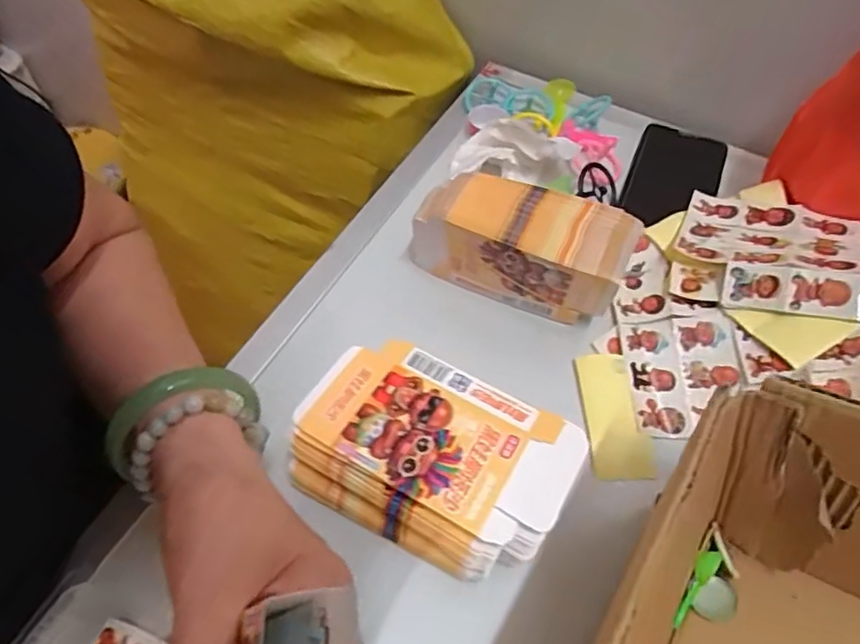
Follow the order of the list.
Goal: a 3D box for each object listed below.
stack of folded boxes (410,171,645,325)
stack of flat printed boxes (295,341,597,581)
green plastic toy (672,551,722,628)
[{"bbox_3d":[0.061,-0.050,0.428,0.154,0.090,0.058,20,58,11],"label":"stack of folded boxes"},{"bbox_3d":[0.000,0.081,0.350,0.150,0.067,0.098,26,59,14],"label":"stack of flat printed boxes"},{"bbox_3d":[0.145,0.146,0.326,0.012,0.011,0.046,26,95,14],"label":"green plastic toy"}]

